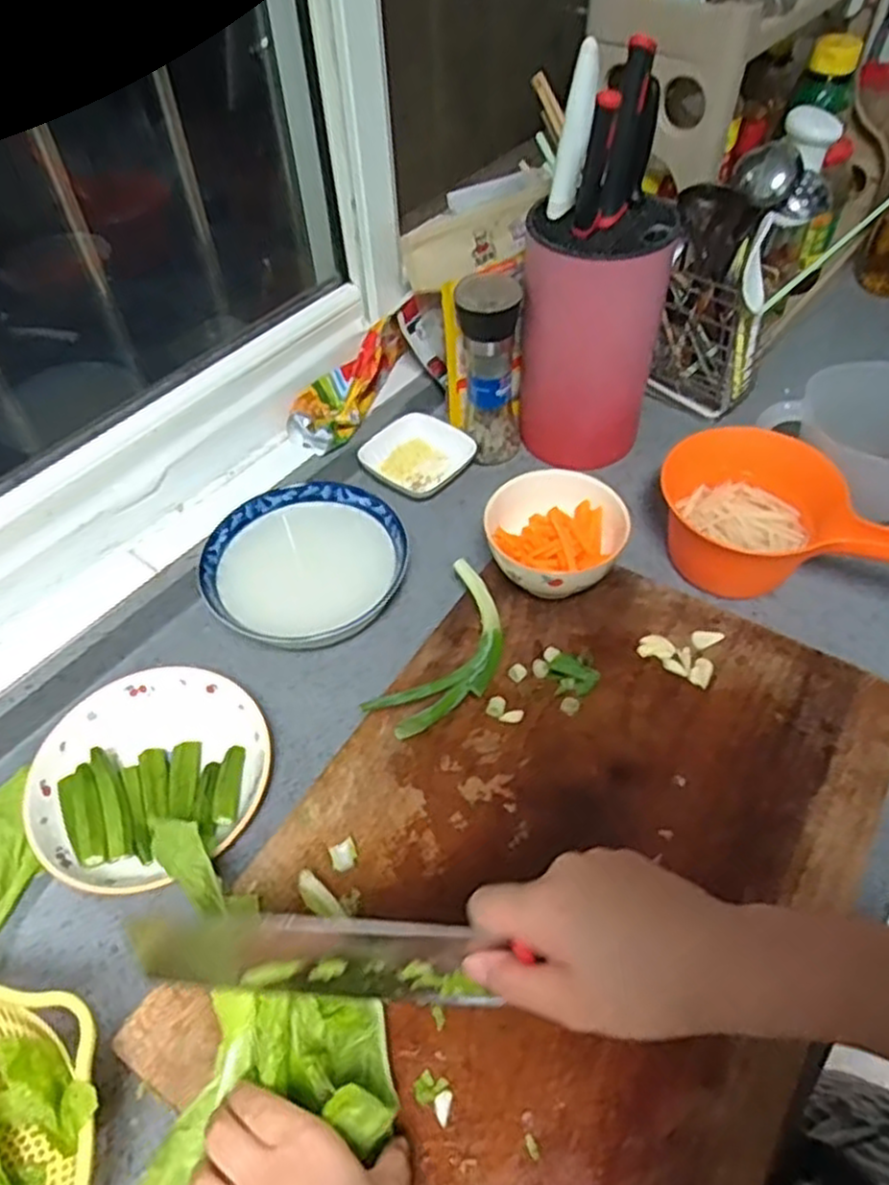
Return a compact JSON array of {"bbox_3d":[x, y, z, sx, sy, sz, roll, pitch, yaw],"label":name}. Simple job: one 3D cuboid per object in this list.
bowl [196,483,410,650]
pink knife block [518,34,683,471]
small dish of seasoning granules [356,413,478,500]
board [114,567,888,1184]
[{"bbox_3d":[-0.127,-0.024,0.692,0.176,0.046,0.152,-25,55,-17],"label":"bowl"},{"bbox_3d":[0.138,-0.276,0.699,0.127,0.328,0.105,13,54,13],"label":"pink knife block"},{"bbox_3d":[-0.033,-0.142,0.789,0.102,0.023,0.094,32,59,24],"label":"small dish of seasoning granules"},{"bbox_3d":[0.089,0.174,0.522,0.348,0.043,0.493,30,59,24],"label":"board"}]

